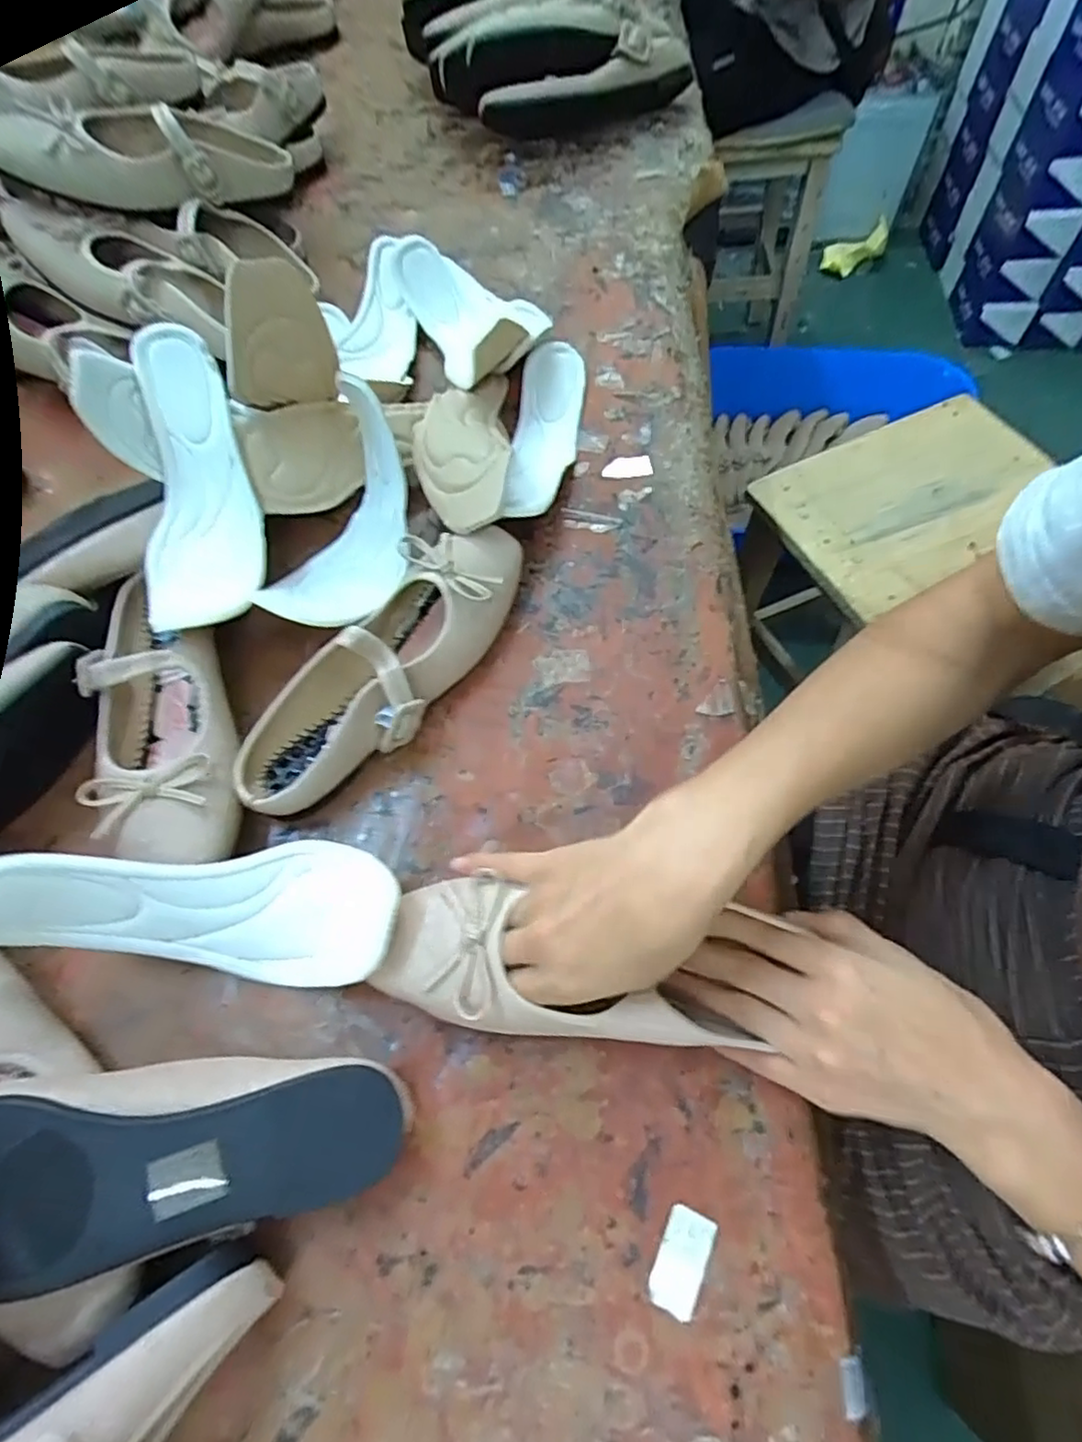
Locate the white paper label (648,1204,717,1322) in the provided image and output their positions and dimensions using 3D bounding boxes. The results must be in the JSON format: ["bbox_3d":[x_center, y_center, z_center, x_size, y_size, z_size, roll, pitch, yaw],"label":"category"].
[{"bbox_3d":[0.067,0.254,0.310,0.022,0.004,0.040,22,67,13],"label":"white paper label"}]

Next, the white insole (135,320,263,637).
[{"bbox_3d":[-0.241,-0.168,0.460,0.067,0.044,0.223,-11,80,-2],"label":"white insole"}]

